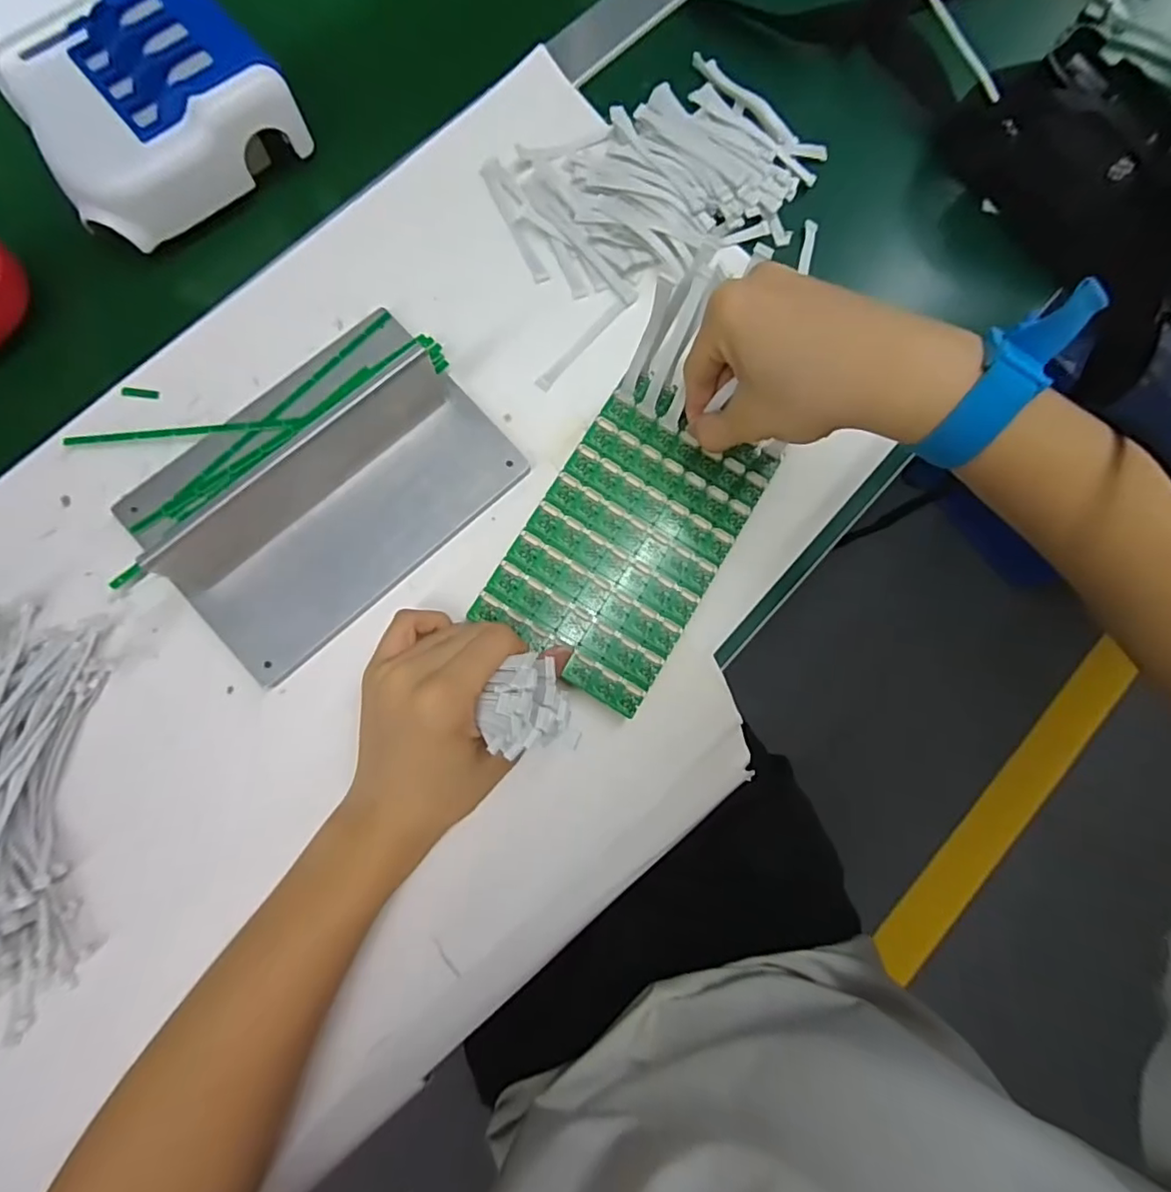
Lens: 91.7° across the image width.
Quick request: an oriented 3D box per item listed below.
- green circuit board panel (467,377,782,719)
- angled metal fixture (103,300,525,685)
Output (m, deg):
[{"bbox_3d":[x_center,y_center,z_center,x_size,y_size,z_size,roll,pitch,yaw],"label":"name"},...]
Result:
[{"bbox_3d":[0.026,-0.034,0.341,0.110,0.006,0.176,32,80,0],"label":"green circuit board panel"},{"bbox_3d":[-0.149,-0.068,0.314,0.201,0.056,0.139,-42,88,-10],"label":"angled metal fixture"}]

